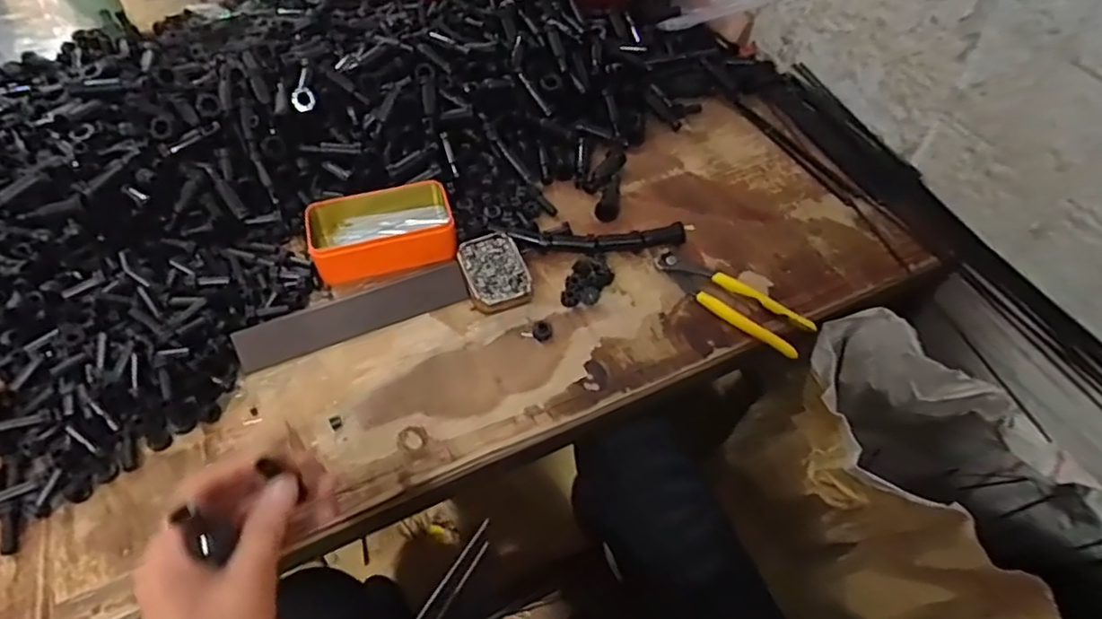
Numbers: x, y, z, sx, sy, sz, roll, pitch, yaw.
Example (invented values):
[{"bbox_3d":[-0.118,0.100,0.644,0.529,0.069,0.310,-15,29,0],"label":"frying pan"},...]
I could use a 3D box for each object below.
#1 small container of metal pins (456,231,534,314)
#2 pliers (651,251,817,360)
[{"bbox_3d":[-0.059,-0.039,0.656,0.062,0.021,0.090,-13,54,-12],"label":"small container of metal pins"},{"bbox_3d":[0.181,-0.014,0.640,0.165,0.016,0.045,36,59,23],"label":"pliers"}]

